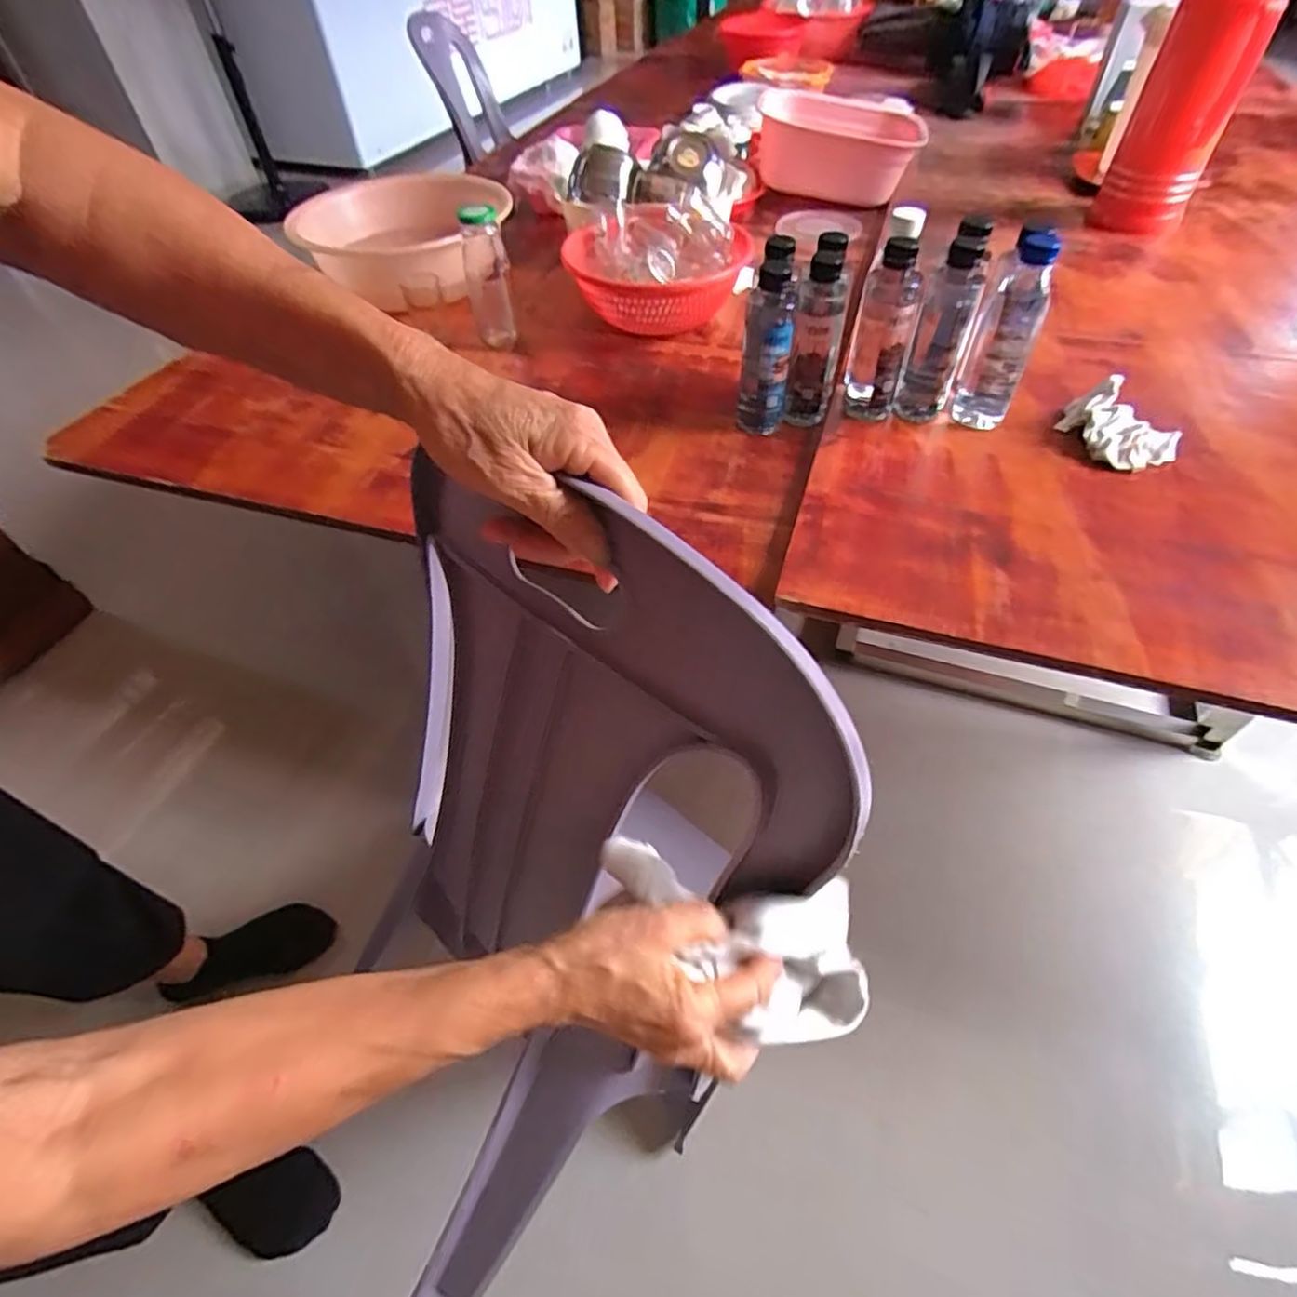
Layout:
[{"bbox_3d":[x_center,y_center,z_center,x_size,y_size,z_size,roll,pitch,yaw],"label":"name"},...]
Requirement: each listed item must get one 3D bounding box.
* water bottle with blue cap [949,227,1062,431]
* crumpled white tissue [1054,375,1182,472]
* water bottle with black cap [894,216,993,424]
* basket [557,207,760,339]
[{"bbox_3d":[0.378,-0.333,0.706,0.067,0.180,0.071,19,53,17],"label":"water bottle with blue cap"},{"bbox_3d":[0.496,-0.235,0.701,0.116,0.049,0.086,34,58,26],"label":"crumpled white tissue"},{"bbox_3d":[0.313,-0.341,0.711,0.054,0.188,0.060,18,55,18],"label":"water bottle with black cap"},{"bbox_3d":[-0.005,-0.524,0.948,0.254,0.116,0.210,19,53,17],"label":"basket"}]

